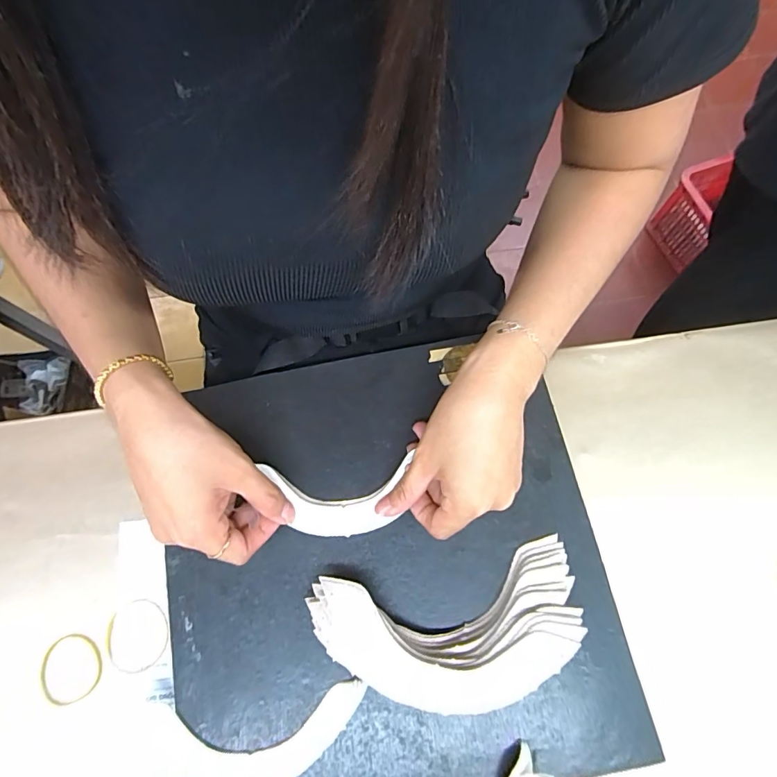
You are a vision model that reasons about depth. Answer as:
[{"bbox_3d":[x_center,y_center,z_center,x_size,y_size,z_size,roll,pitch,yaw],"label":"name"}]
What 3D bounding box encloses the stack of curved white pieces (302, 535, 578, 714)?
[{"bbox_3d":[0.041,0.157,0.293,0.171,0.028,0.083,-10,72,-2],"label":"stack of curved white pieces"}]

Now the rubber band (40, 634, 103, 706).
[{"bbox_3d":[-0.228,0.201,0.323,0.042,0.004,0.045,0,72,1],"label":"rubber band"}]

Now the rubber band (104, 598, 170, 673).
[{"bbox_3d":[-0.184,0.181,0.328,0.045,0.004,0.047,0,72,1],"label":"rubber band"}]

